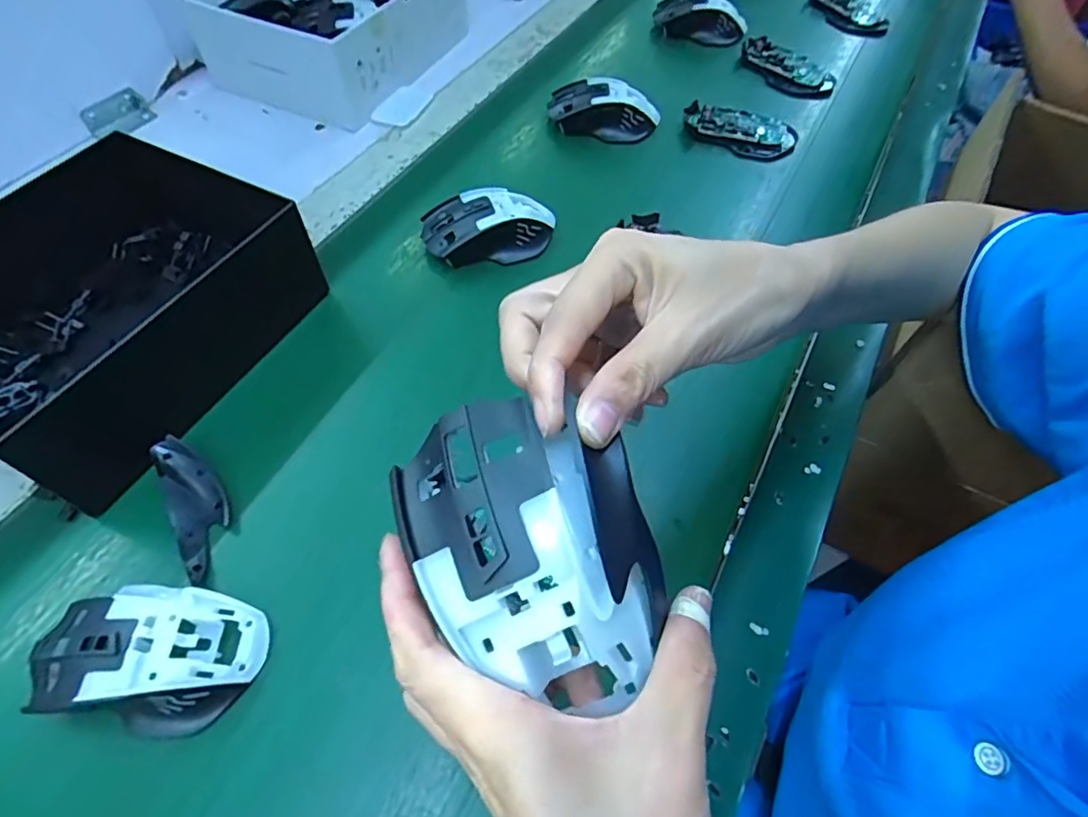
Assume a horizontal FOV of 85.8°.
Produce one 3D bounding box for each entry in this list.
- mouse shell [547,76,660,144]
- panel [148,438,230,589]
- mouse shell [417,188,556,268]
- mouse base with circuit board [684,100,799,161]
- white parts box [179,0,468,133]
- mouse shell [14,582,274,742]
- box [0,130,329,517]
[{"bbox_3d":[0.059,-0.301,0.589,0.108,0.040,0.057,13,57,6],"label":"mouse shell"},{"bbox_3d":[-0.217,0.060,0.365,0.033,0.020,0.095,-28,62,-19],"label":"panel"},{"bbox_3d":[-0.047,-0.153,0.498,0.112,0.042,0.062,-5,57,-6],"label":"mouse shell"},{"bbox_3d":[0.197,-0.280,0.590,0.109,0.021,0.061,20,58,10],"label":"mouse base with circuit board"},{"bbox_3d":[-0.221,-0.429,0.635,0.201,0.092,0.251,22,58,11],"label":"white parts box"},{"bbox_3d":[-0.212,0.129,0.312,0.110,0.038,0.070,10,57,3],"label":"mouse shell"},{"bbox_3d":[-0.316,-0.079,0.417,0.198,0.082,0.225,26,59,14],"label":"box"}]

